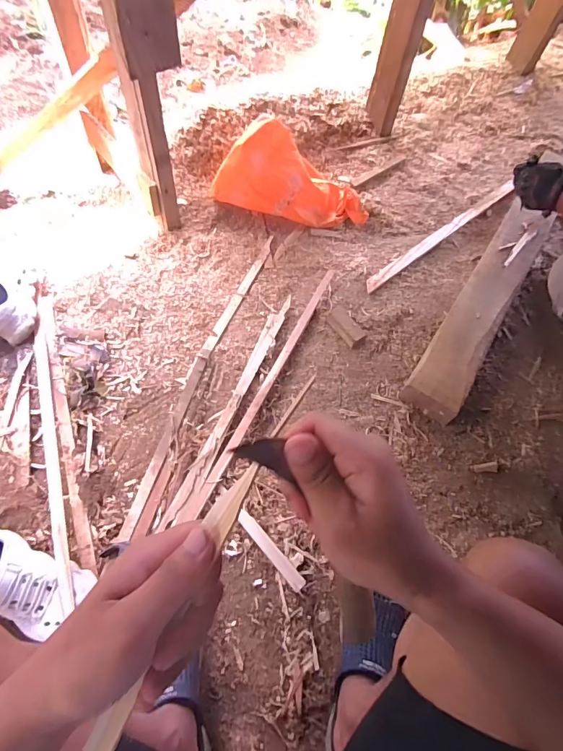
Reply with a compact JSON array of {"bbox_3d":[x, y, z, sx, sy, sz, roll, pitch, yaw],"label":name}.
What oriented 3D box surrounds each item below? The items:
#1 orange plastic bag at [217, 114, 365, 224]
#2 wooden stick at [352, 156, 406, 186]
[{"bbox_3d":[0.042,-0.589,1.160,0.442,0.189,0.227,7,62,1],"label":"orange plastic bag"},{"bbox_3d":[0.329,-0.692,1.362,0.258,0.008,0.030,-37,69,-22],"label":"wooden stick"}]

